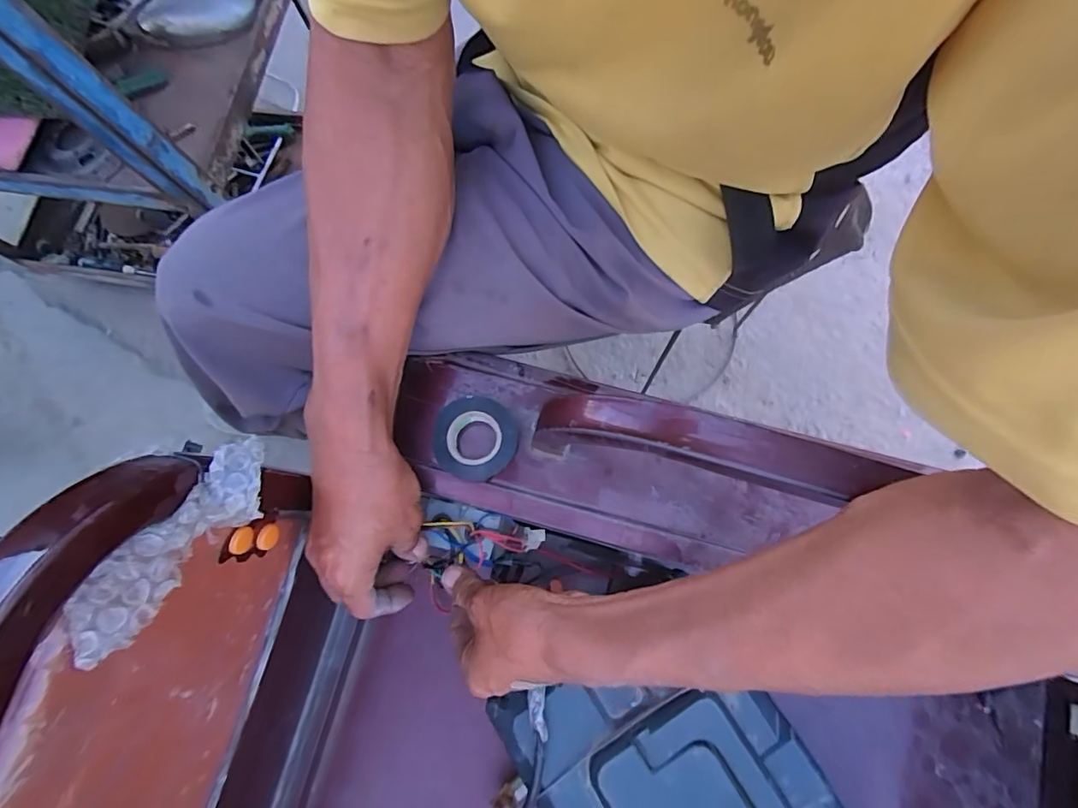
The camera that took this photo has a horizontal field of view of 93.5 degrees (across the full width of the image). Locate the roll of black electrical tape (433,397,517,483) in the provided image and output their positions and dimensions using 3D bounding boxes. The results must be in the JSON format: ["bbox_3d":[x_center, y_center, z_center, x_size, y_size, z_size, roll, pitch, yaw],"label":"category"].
[{"bbox_3d":[-0.046,0.026,0.371,0.057,0.014,0.060,0,76,2],"label":"roll of black electrical tape"}]

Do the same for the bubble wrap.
[{"bbox_3d":[-0.162,0.062,0.231,0.022,0.030,0.104,20,48,7],"label":"bubble wrap"}]

